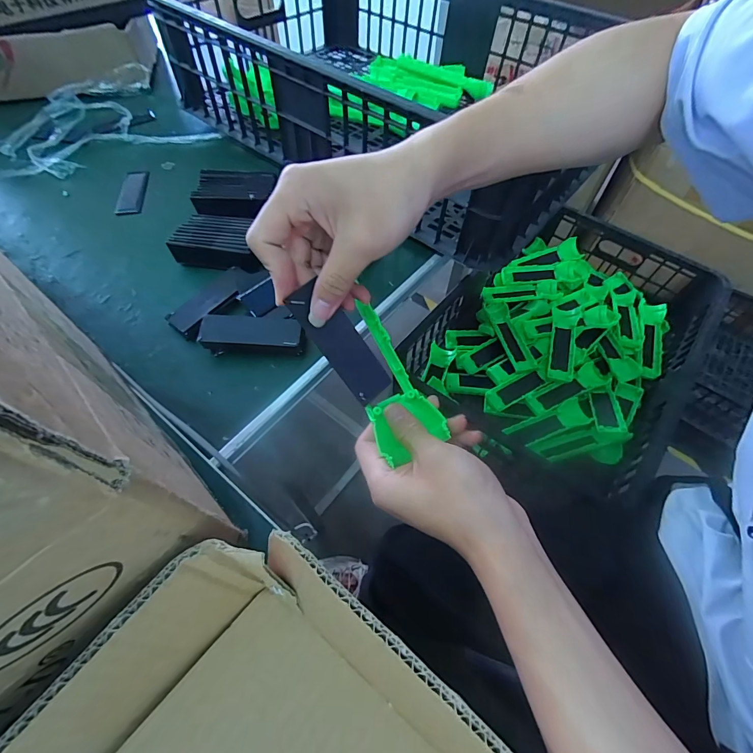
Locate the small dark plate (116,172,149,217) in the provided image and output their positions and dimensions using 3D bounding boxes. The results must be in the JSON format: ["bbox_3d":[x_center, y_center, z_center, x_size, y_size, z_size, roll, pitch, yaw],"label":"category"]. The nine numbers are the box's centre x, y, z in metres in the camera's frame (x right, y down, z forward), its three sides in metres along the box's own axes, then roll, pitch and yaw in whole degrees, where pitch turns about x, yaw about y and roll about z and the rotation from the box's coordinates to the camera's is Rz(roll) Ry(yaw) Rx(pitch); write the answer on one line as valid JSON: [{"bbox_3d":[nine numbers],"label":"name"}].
[{"bbox_3d":[-0.320,-0.244,0.485,0.032,0.004,0.092,-7,59,-5],"label":"small dark plate"}]

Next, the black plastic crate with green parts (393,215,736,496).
[{"bbox_3d":[0.358,-0.070,0.703,0.396,0.131,0.611,40,66,21],"label":"black plastic crate with green parts"}]

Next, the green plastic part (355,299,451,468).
[{"bbox_3d":[0.015,0.001,0.274,0.050,0.017,0.120,-11,74,-7],"label":"green plastic part"}]

